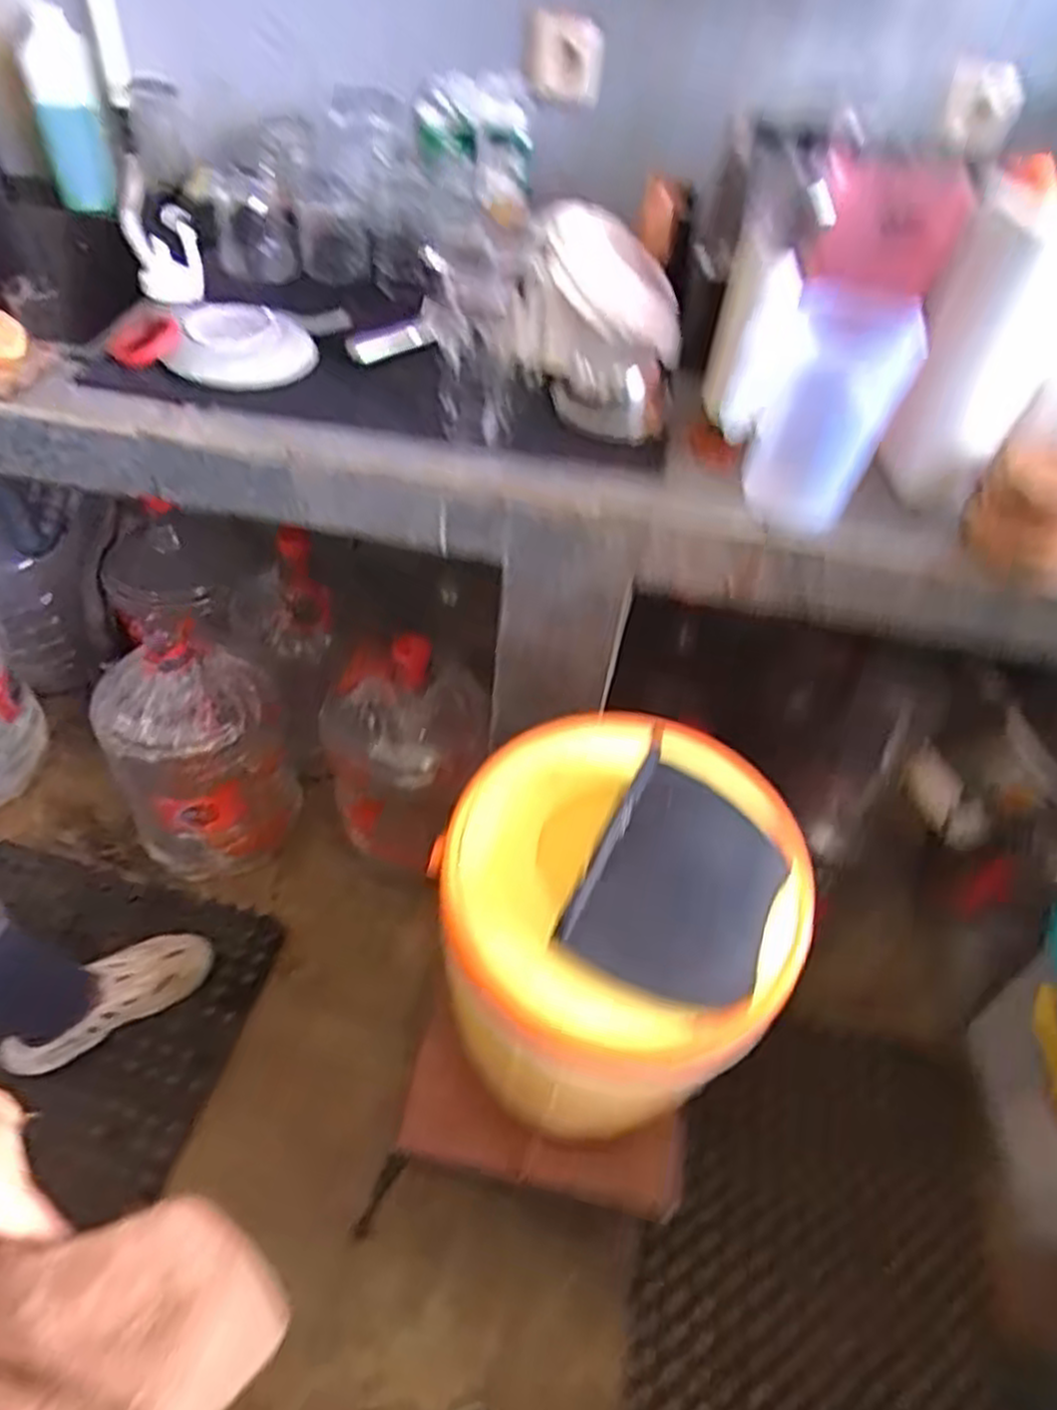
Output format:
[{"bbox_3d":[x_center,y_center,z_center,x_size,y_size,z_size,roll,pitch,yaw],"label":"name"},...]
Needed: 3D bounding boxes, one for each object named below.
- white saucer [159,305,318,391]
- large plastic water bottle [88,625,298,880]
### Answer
[{"bbox_3d":[-0.317,-0.399,0.876,0.151,0.038,0.175,-5,48,-12],"label":"white saucer"},{"bbox_3d":[-0.575,0.108,1.392,0.283,0.450,0.231,-14,51,-19],"label":"large plastic water bottle"}]

